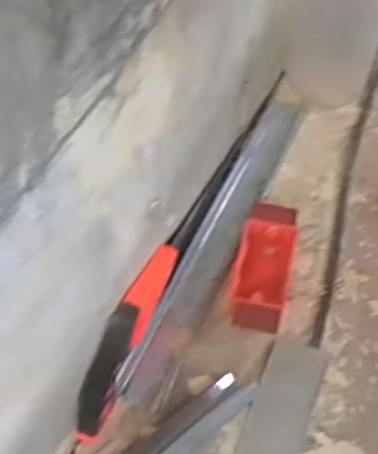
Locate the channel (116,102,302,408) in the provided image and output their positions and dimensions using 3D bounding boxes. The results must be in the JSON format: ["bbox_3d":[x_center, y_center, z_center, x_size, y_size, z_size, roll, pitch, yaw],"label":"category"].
[{"bbox_3d":[0.036,0.003,0.727,0.055,0.018,0.432,20,58,15],"label":"channel"}]

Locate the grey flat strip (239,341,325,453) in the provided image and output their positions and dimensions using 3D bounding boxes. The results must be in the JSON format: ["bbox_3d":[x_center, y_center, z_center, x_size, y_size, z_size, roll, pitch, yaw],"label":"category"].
[{"bbox_3d":[0.077,0.201,0.586,0.056,0.009,0.208,18,59,14],"label":"grey flat strip"}]

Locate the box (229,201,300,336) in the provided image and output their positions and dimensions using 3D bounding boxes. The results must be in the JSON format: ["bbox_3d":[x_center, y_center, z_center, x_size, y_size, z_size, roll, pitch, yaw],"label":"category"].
[{"bbox_3d":[0.080,0.047,0.675,0.058,0.048,0.152,11,56,9],"label":"box"}]

